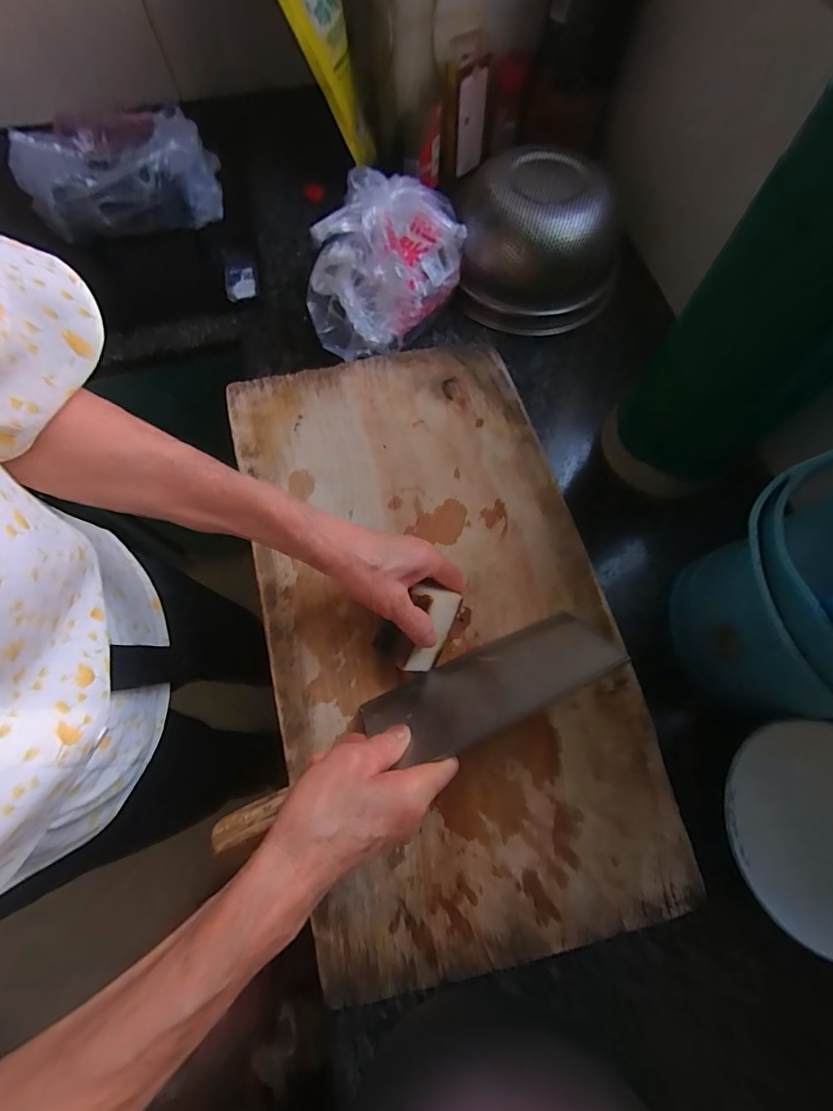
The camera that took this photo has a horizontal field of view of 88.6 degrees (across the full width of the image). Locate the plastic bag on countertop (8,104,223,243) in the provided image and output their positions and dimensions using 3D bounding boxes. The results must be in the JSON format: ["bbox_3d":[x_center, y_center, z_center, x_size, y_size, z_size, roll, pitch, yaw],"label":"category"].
[{"bbox_3d":[-0.398,-0.519,0.589,0.228,0.091,0.147,-10,71,-1],"label":"plastic bag on countertop"}]

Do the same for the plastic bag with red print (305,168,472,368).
[{"bbox_3d":[-0.040,-0.318,0.469,0.113,0.099,0.193,31,73,10],"label":"plastic bag with red print"}]

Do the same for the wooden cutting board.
[{"bbox_3d":[0.011,0.033,0.373,0.284,0.026,0.516,-14,68,-4],"label":"wooden cutting board"}]

